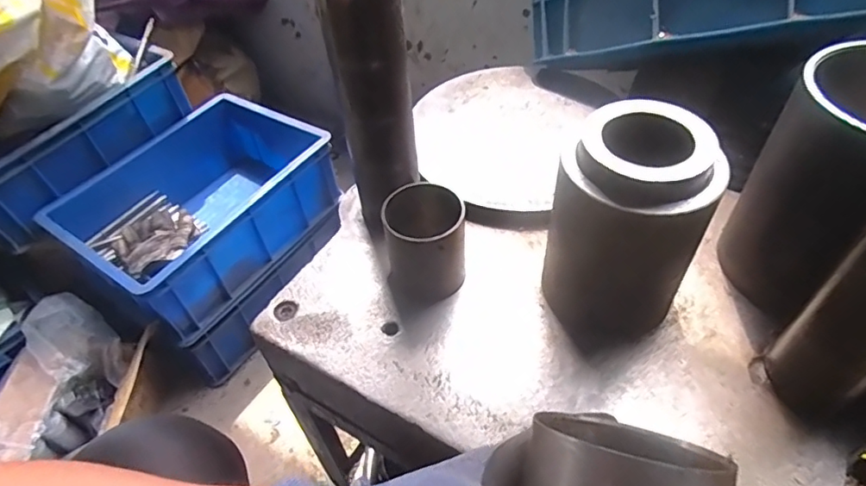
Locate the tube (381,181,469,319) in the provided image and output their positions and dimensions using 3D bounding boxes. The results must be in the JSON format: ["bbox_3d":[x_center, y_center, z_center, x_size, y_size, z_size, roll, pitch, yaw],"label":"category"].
[{"bbox_3d":[-0.006,0.003,0.483,0.079,0.084,0.075,-17,49,-10],"label":"tube"}]

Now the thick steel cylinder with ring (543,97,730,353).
[{"bbox_3d":[0.147,-0.008,0.418,0.097,0.168,0.105,-2,48,2],"label":"thick steel cylinder with ring"}]

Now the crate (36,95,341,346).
[{"bbox_3d":[-0.394,-0.070,0.949,0.296,0.149,0.420,27,55,25],"label":"crate"}]

